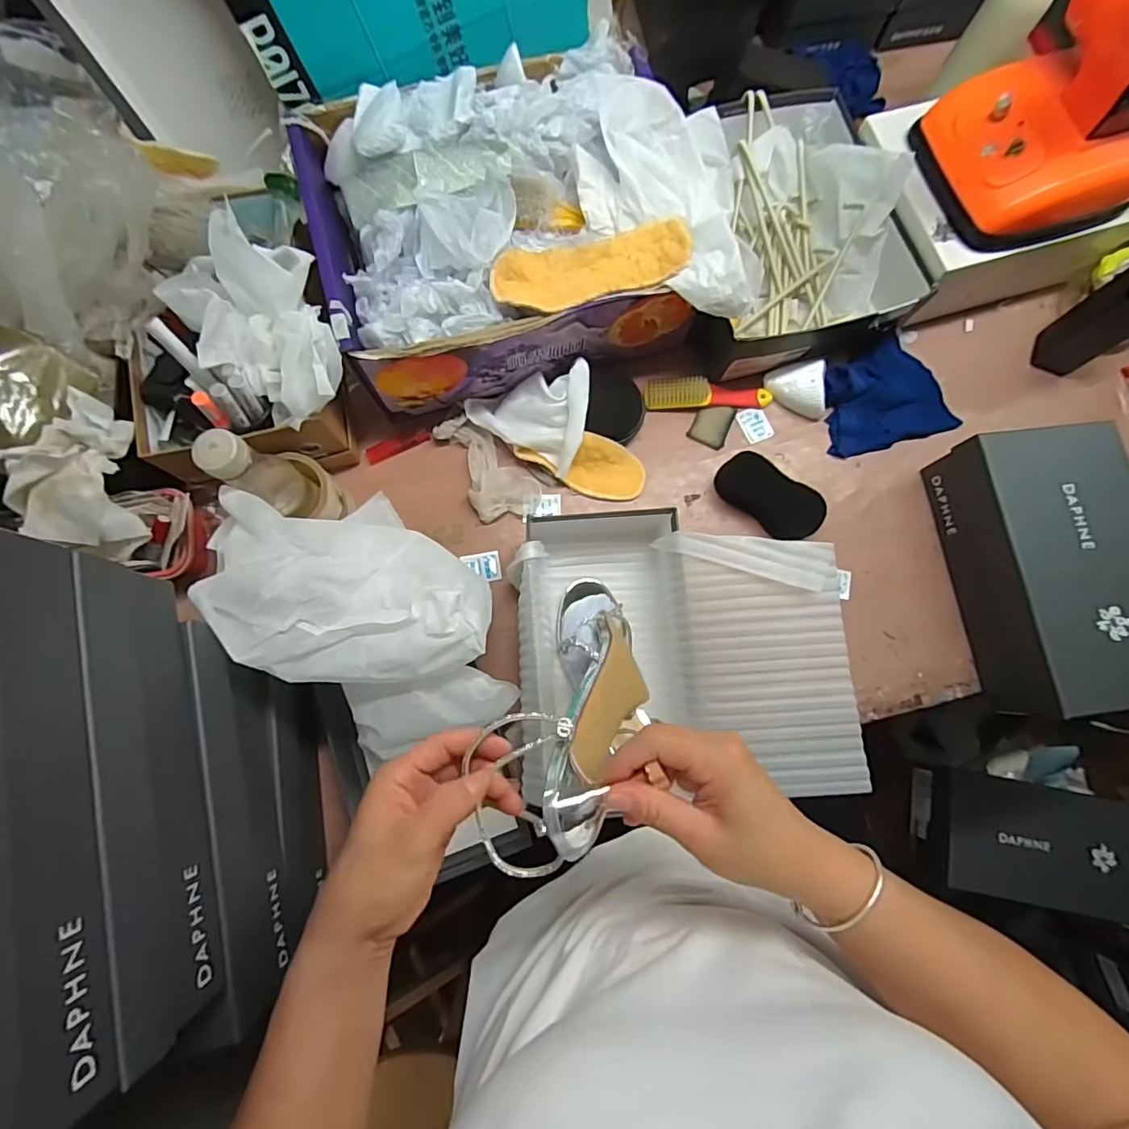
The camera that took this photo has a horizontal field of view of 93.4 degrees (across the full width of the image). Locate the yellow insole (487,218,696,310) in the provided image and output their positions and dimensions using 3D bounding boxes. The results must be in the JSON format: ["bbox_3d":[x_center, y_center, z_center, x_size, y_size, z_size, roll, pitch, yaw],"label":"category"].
[{"bbox_3d":[0.028,-0.301,0.543,0.201,0.024,0.068,-13,79,-4],"label":"yellow insole"}]

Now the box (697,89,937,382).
[{"bbox_3d":[0.272,-0.420,0.663,0.259,0.108,0.333,-13,79,-4],"label":"box"}]

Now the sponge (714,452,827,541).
[{"bbox_3d":[0.243,-0.081,0.635,0.127,0.037,0.060,40,80,6],"label":"sponge"}]

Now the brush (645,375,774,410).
[{"bbox_3d":[0.180,-0.215,0.664,0.155,0.022,0.035,-2,79,-2],"label":"brush"}]

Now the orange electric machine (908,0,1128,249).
[{"bbox_3d":[0.519,-0.470,0.518,0.199,0.202,0.170,-14,80,-4],"label":"orange electric machine"}]

